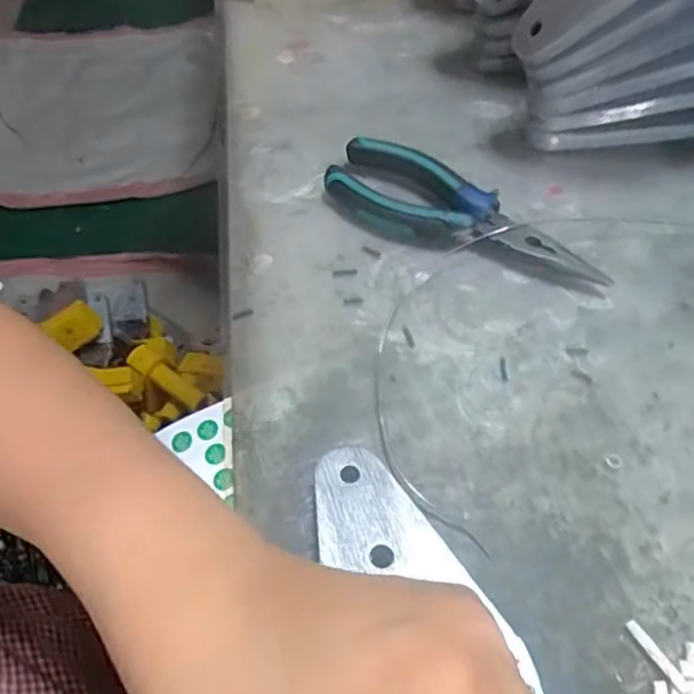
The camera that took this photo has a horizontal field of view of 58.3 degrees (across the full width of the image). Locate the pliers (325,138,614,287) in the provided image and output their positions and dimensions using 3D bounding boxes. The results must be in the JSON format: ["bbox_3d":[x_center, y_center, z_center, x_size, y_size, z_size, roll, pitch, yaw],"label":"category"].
[{"bbox_3d":[0.064,-0.072,0.338,0.156,0.024,0.042,24,61,15],"label":"pliers"}]

